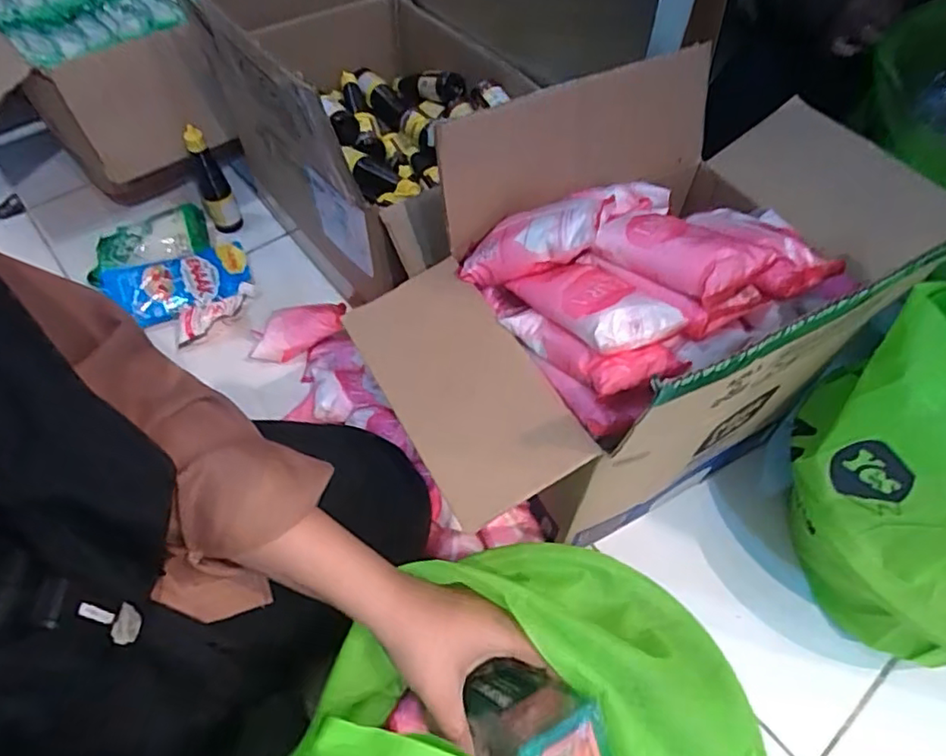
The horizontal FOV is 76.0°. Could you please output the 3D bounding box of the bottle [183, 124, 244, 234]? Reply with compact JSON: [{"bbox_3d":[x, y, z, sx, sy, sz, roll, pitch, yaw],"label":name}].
[{"bbox_3d":[-0.377,-0.280,0.876,0.040,0.158,0.042,-29,61,-19],"label":"bottle"}]

